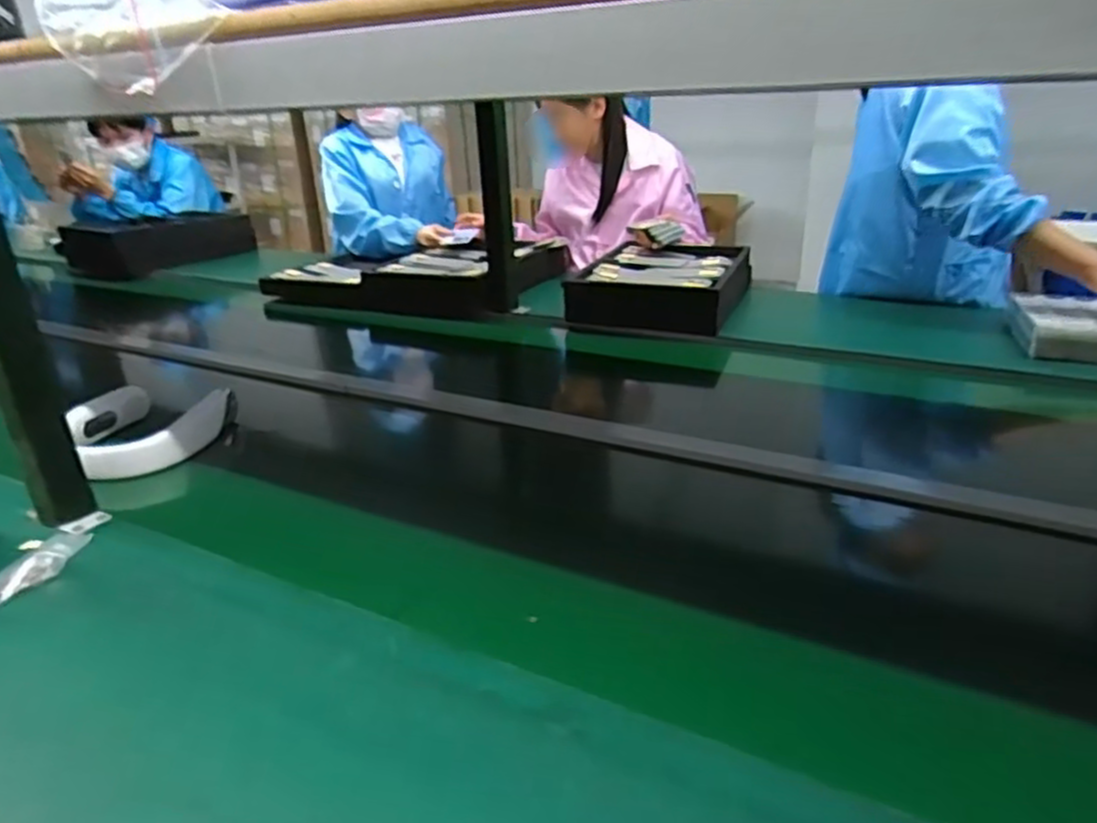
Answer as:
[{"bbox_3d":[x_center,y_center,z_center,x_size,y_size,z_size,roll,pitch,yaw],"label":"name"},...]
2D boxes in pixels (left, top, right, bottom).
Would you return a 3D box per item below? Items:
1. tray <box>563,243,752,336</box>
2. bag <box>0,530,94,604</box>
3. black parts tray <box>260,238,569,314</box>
[{"bbox_3d":[0.237,-0.269,1.495,0.304,0.089,0.399,7,25,21],"label":"tray"},{"bbox_3d":[-0.480,0.145,0.682,0.038,0.018,0.108,2,24,9],"label":"bag"},{"bbox_3d":[-0.300,-0.335,1.730,0.596,0.089,0.391,7,25,20],"label":"black parts tray"}]

